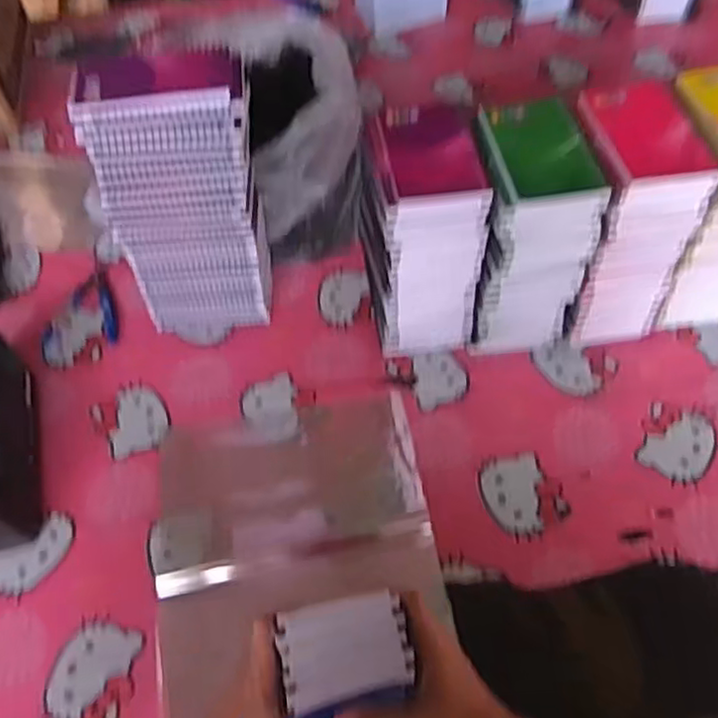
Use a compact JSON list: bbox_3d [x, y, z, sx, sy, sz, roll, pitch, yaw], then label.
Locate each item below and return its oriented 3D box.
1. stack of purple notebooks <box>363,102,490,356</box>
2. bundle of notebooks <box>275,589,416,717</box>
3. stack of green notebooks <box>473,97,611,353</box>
[{"bbox_3d":[0.063,-0.112,0.666,0.095,0.228,0.113,-10,55,-4],"label":"stack of purple notebooks"},{"bbox_3d":[-0.008,0.205,0.460,0.083,0.036,0.070,-13,56,-6],"label":"bundle of notebooks"},{"bbox_3d":[0.158,-0.119,0.666,0.100,0.231,0.127,-10,55,-5],"label":"stack of green notebooks"}]

